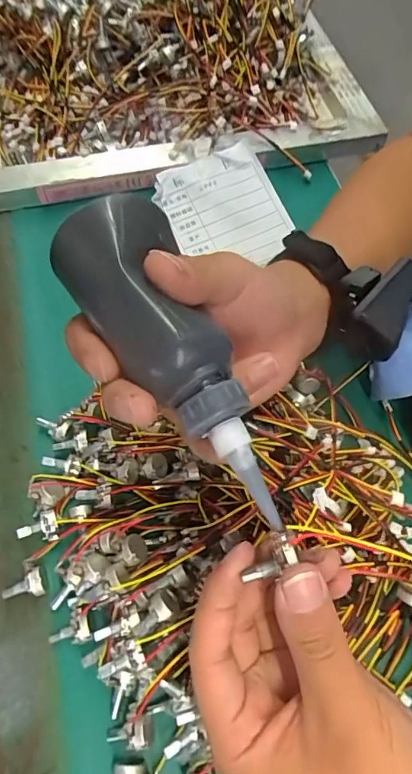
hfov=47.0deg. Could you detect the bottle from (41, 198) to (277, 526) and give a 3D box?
[{"bbox_3d":[-0.009,-0.015,0.195,0.049,0.036,0.141,-31,82,-14],"label":"bottle"}]

